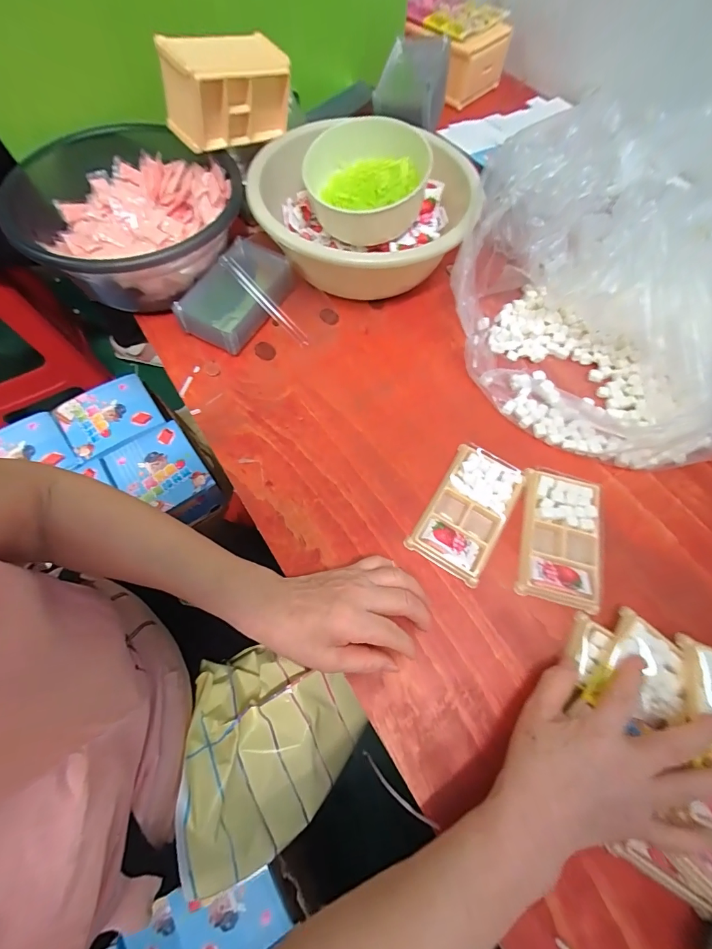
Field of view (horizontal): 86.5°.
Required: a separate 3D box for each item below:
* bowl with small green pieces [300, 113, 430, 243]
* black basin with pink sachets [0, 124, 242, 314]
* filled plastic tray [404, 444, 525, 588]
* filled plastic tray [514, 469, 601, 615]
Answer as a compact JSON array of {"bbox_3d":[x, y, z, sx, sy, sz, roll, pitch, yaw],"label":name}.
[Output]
[{"bbox_3d":[0.012,-0.385,0.506,0.159,0.085,0.145,1,67,-1],"label":"bowl with small green pieces"},{"bbox_3d":[-0.267,-0.316,0.489,0.246,0.103,0.266,1,67,-1],"label":"black basin with pink sachets"},{"bbox_3d":[0.119,0.036,0.400,0.076,0.014,0.138,30,69,11],"label":"filled plastic tray"},{"bbox_3d":[0.211,0.062,0.391,0.077,0.015,0.135,14,67,4],"label":"filled plastic tray"}]

